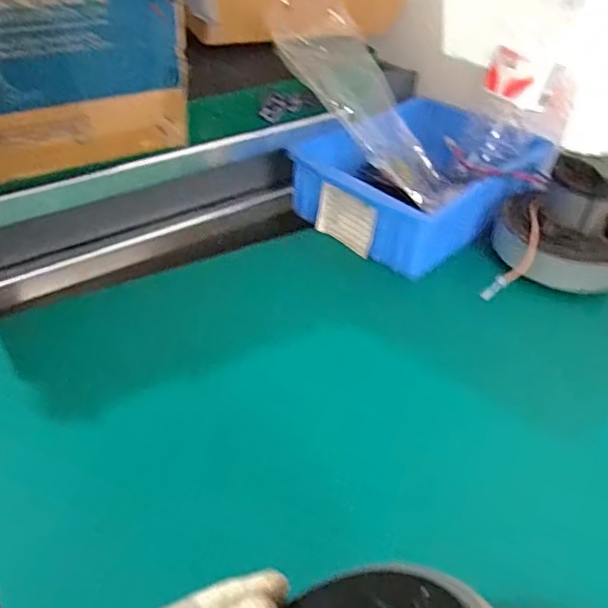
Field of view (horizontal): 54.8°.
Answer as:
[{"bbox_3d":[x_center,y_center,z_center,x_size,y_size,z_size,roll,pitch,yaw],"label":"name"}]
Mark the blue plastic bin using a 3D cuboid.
[{"bbox_3d":[0.123,-0.135,0.620,0.221,0.086,0.186,-29,50,-34],"label":"blue plastic bin"}]

